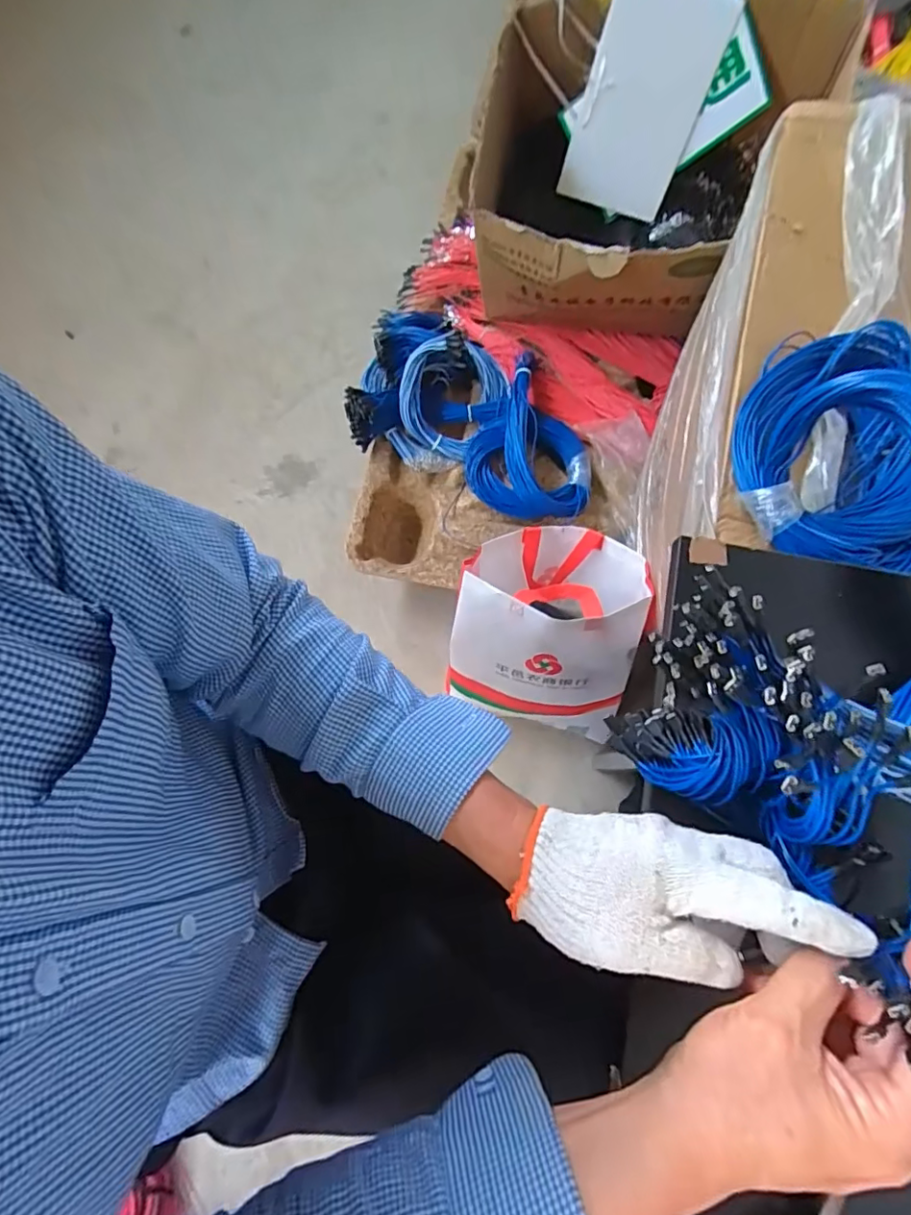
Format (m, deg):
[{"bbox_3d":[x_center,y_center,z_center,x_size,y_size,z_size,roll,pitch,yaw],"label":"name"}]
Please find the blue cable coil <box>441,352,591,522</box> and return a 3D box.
[{"bbox_3d":[0.121,-0.293,1.010,0.217,0.068,0.313,-26,76,-6],"label":"blue cable coil"}]

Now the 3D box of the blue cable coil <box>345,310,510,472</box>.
[{"bbox_3d":[-0.049,-0.419,1.020,0.265,0.087,0.278,0,74,1],"label":"blue cable coil"}]

